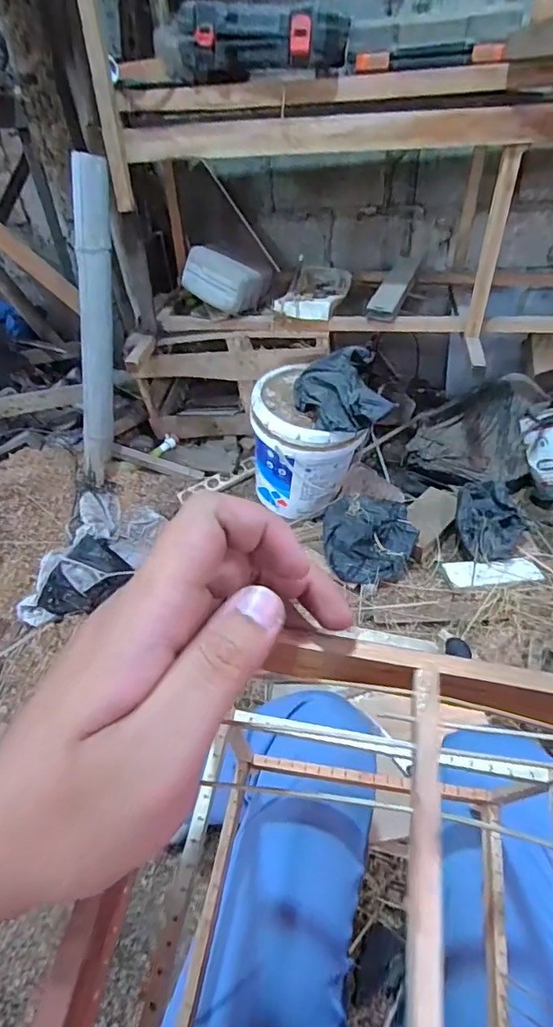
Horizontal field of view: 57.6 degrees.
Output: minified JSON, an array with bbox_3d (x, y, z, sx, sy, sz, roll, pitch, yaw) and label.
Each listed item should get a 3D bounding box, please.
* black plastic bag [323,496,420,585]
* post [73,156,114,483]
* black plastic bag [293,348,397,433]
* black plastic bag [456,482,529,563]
[{"bbox_3d":[0.241,0.064,1.295,0.235,0.121,0.189,-6,42,-1],"label":"black plastic bag"},{"bbox_3d":[-0.467,-0.456,1.299,0.075,0.776,0.072,20,27,26],"label":"post"},{"bbox_3d":[0.156,-0.298,1.197,0.160,0.129,0.222,-23,45,-19],"label":"black plastic bag"},{"bbox_3d":[0.551,0.019,1.305,0.168,0.097,0.210,13,45,19],"label":"black plastic bag"}]

